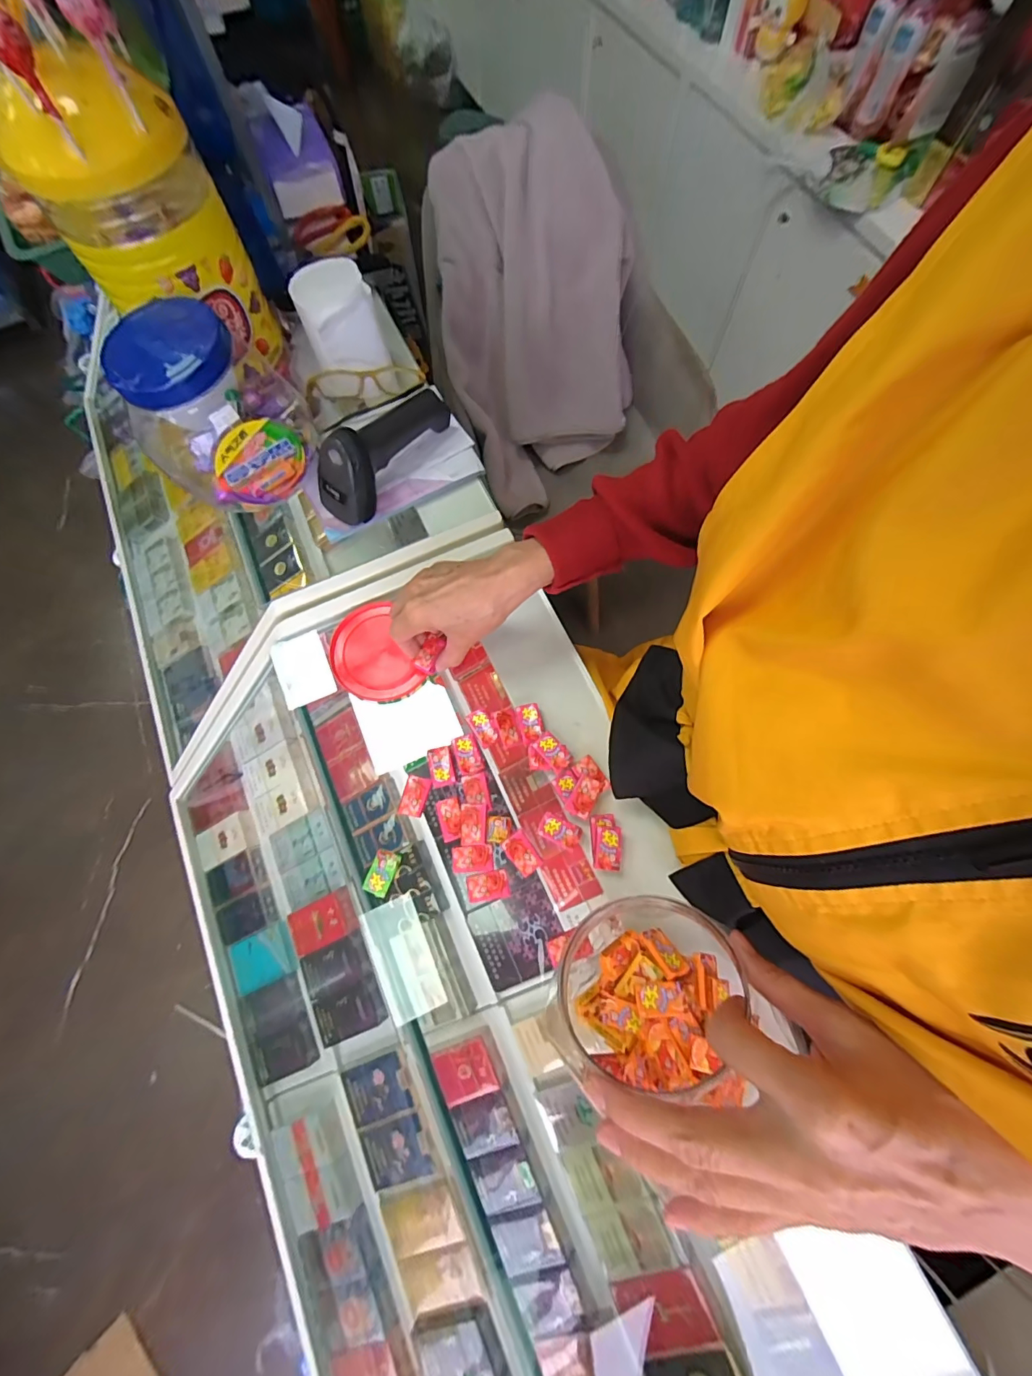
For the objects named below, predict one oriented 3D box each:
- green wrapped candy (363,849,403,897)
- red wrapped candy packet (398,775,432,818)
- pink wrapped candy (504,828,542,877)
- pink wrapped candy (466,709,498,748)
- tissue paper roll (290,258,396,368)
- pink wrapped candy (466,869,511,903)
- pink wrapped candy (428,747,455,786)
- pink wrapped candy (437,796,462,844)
[{"bbox_3d":[-0.116,0.159,0.404,0.023,0.009,0.035,18,73,7],"label":"green wrapped candy"},{"bbox_3d":[-0.092,0.098,0.424,0.022,0.004,0.035,12,73,5],"label":"red wrapped candy packet"},{"bbox_3d":[0.005,0.142,0.401,0.021,0.006,0.035,-32,74,-9],"label":"pink wrapped candy"},{"bbox_3d":[-0.031,0.037,0.439,0.019,0.004,0.034,-33,80,9],"label":"pink wrapped candy"},{"bbox_3d":[-0.196,-0.418,0.527,0.083,0.074,0.074,-13,72,-3],"label":"tissue paper roll"},{"bbox_3d":[-0.023,0.167,0.396,0.036,0.005,0.022,-9,72,-2],"label":"pink wrapped candy"},{"bbox_3d":[-0.069,0.072,0.433,0.021,0.004,0.034,-13,72,-3],"label":"pink wrapped candy"},{"bbox_3d":[-0.058,0.116,0.416,0.020,0.006,0.036,-12,72,-3],"label":"pink wrapped candy"}]

